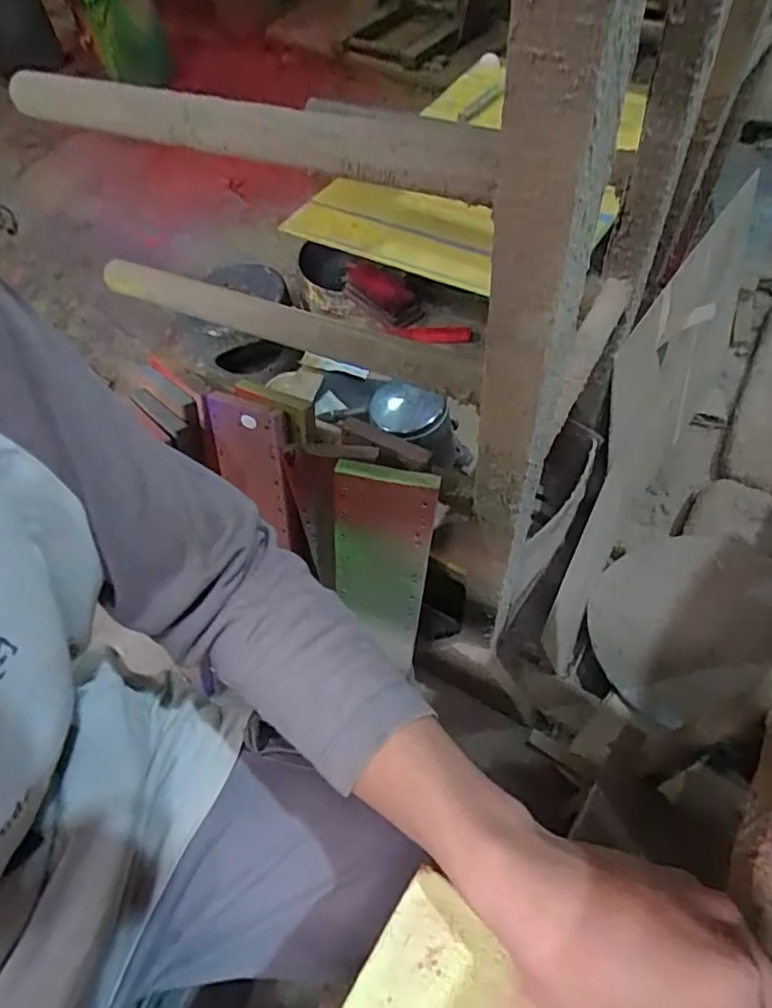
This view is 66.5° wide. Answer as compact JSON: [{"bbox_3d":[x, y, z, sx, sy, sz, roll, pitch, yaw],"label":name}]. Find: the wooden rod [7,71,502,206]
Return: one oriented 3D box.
[{"bbox_3d":[-0.101,-0.231,0.356,0.362,0.033,0.029,24,62,19],"label":"wooden rod"}]

